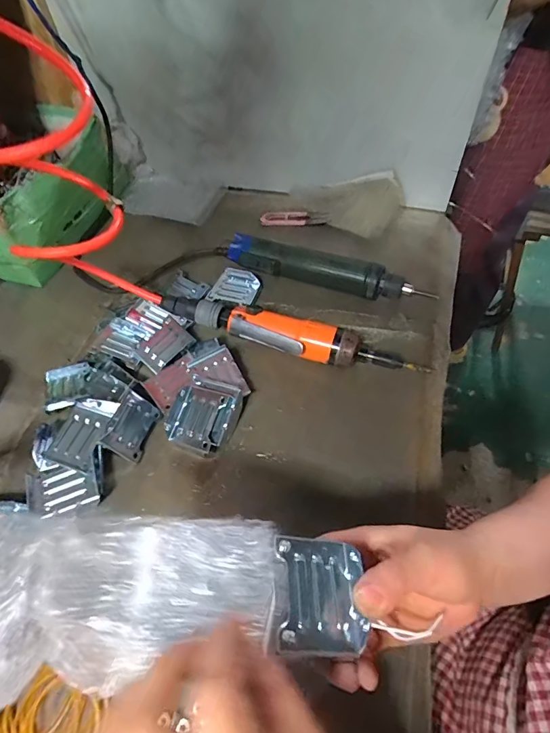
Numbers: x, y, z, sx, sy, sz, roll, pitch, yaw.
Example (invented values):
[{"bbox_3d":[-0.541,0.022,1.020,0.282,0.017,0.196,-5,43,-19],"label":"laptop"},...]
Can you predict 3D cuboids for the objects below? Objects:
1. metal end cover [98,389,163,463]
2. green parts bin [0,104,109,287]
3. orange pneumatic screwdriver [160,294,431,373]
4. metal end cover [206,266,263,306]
[{"bbox_3d":[-0.140,0.058,0.404,0.018,0.044,0.058,-13,44,41],"label":"metal end cover"},{"bbox_3d":[-0.319,-0.246,0.578,0.116,0.114,0.256,9,56,10],"label":"green parts bin"},{"bbox_3d":[0.012,-0.032,0.458,0.288,0.042,0.046,10,56,11],"label":"orange pneumatic screwdriver"},{"bbox_3d":[-0.050,-0.100,0.523,0.058,0.015,0.052,16,57,14],"label":"metal end cover"}]

